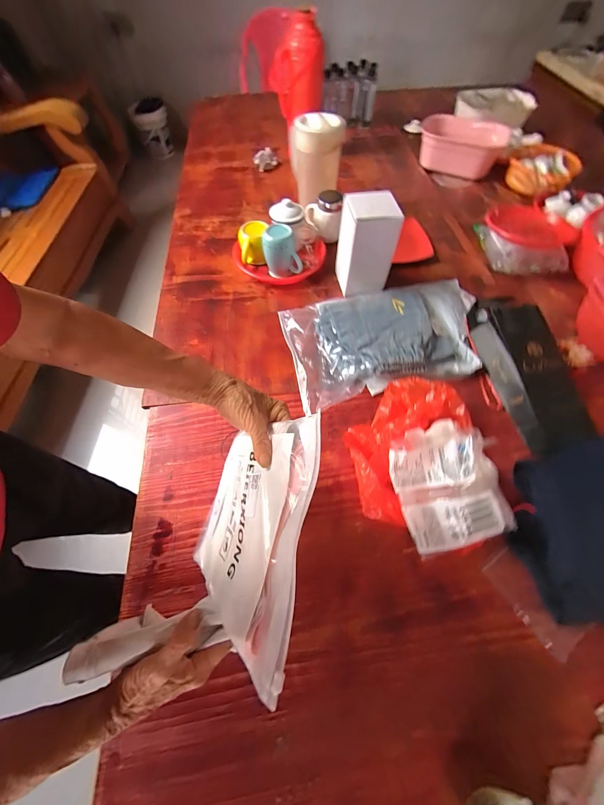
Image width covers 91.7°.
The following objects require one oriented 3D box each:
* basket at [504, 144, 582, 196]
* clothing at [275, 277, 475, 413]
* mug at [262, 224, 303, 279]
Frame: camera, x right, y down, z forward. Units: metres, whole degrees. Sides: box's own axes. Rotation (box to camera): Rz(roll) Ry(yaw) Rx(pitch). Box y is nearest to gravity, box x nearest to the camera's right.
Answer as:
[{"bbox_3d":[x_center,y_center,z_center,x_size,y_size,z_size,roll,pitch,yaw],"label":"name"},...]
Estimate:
[{"bbox_3d":[0.856,-0.826,1.053,0.200,0.088,0.200,0,61,0],"label":"basket"},{"bbox_3d":[0.209,-0.166,0.689,0.486,0.046,0.296,-13,62,-7],"label":"clothing"},{"bbox_3d":[-0.053,-0.394,0.776,0.096,0.117,0.073,-9,62,-5],"label":"mug"}]

